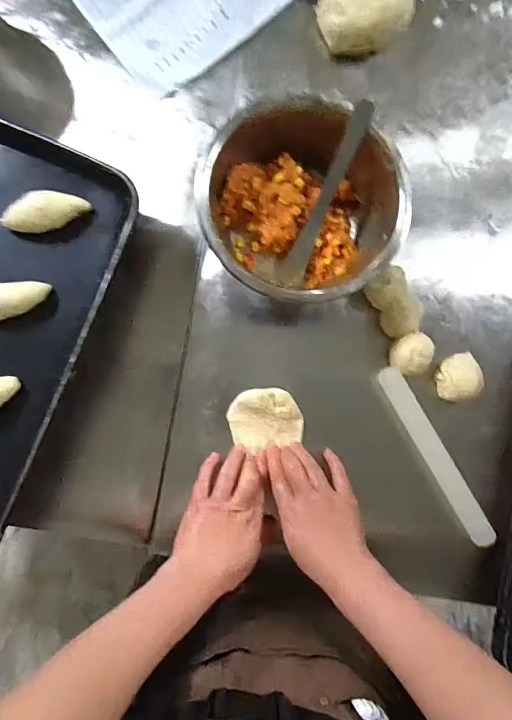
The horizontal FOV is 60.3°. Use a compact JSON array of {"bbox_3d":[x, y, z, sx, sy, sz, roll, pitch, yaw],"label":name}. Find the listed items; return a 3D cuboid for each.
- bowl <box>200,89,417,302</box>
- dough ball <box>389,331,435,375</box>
[{"bbox_3d":[0.049,-0.159,0.473,0.199,0.094,0.187,0,86,-2],"label":"bowl"},{"bbox_3d":[0.178,-0.007,0.507,0.042,0.026,0.047,11,86,-2],"label":"dough ball"}]

